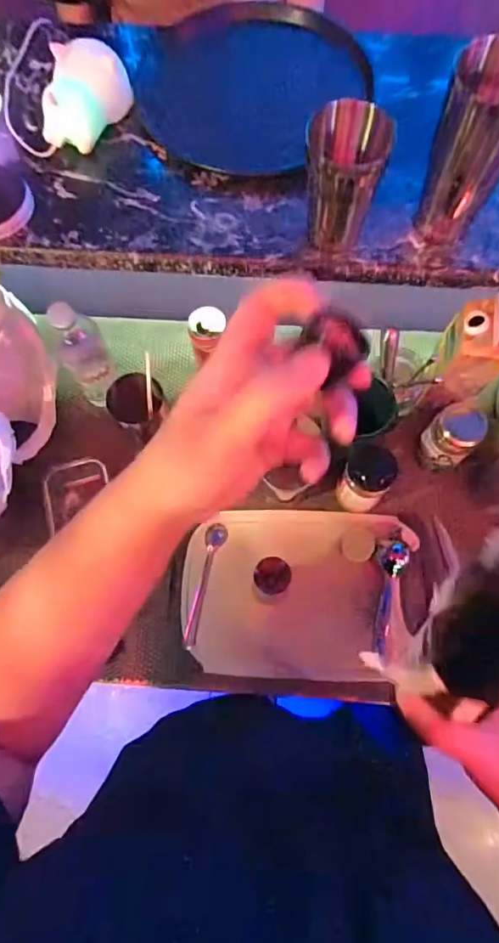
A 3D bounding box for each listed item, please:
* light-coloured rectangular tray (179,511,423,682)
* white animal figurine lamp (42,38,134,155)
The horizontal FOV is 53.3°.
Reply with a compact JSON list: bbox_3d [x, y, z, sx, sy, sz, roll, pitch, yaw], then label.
[{"bbox_3d":[0.069,0.175,0.726,0.329,0.018,0.234,1,74,7],"label":"light-coloured rectangular tray"},{"bbox_3d":[-0.215,-0.487,0.646,0.086,0.067,0.124,15,73,6],"label":"white animal figurine lamp"}]

